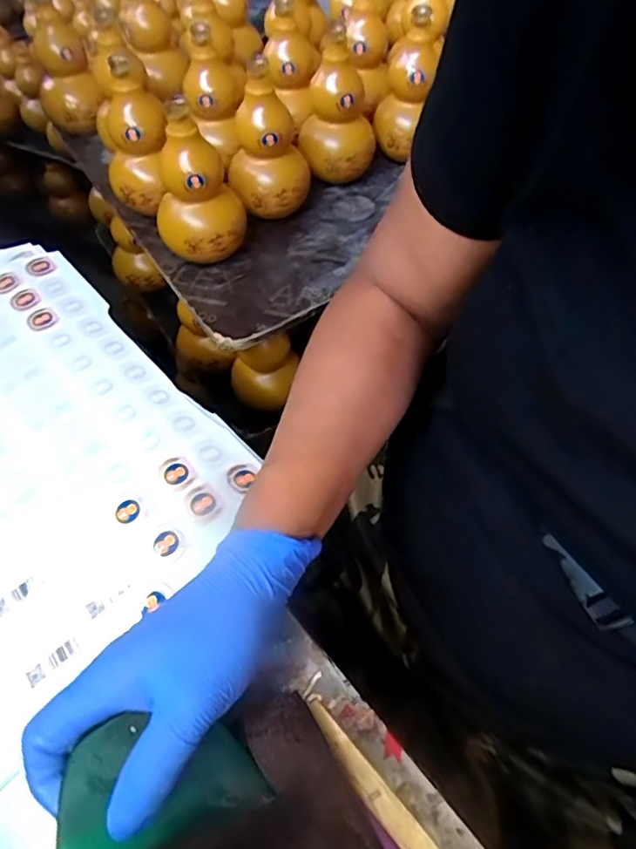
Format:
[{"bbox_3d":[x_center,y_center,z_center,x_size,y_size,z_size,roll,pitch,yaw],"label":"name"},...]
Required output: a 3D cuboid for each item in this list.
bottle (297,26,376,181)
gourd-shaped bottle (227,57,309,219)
[{"bbox_3d":[0.025,-0.407,0.715,0.100,0.154,0.090,-1,55,1],"label":"bottle"},{"bbox_3d":[-0.063,-0.340,0.669,0.097,0.149,0.080,-5,55,-2],"label":"gourd-shaped bottle"}]

